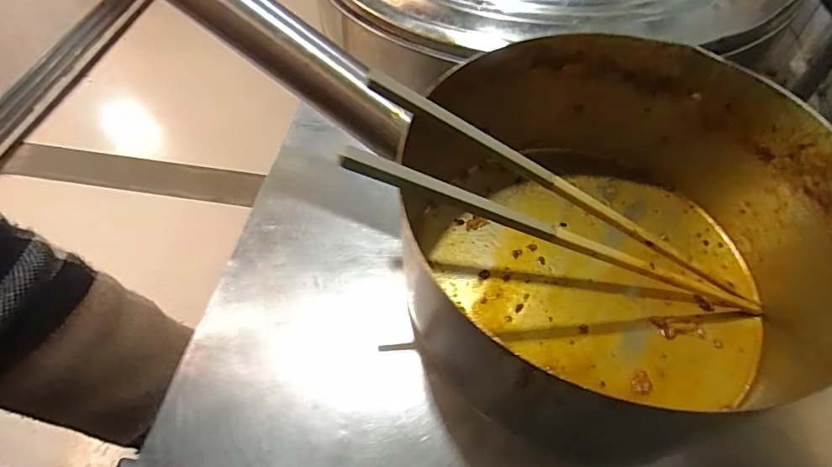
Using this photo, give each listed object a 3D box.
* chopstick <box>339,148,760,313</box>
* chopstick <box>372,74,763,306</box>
[{"bbox_3d":[0.072,0.005,0.225,0.224,0.014,0.010,19,53,-18],"label":"chopstick"},{"bbox_3d":[0.076,-0.017,0.236,0.222,0.007,0.012,29,56,-10],"label":"chopstick"}]

